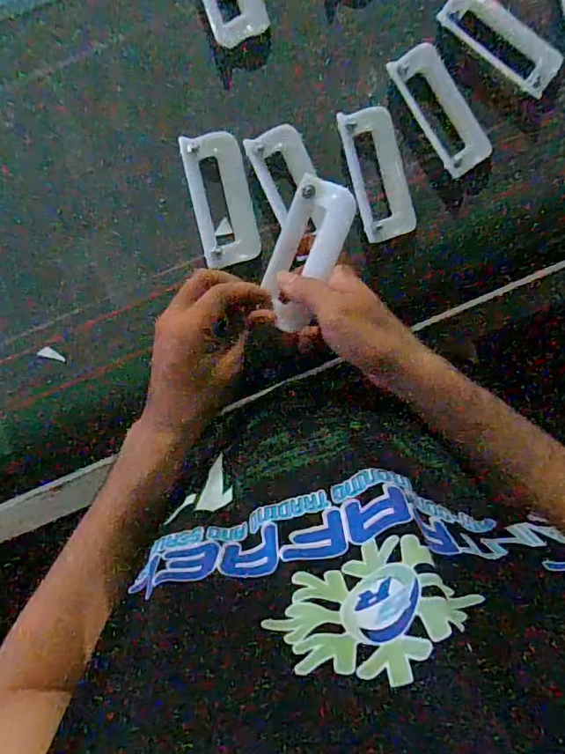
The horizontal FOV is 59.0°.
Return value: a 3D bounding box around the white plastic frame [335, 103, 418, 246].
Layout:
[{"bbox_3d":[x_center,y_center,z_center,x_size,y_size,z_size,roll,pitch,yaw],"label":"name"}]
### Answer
[{"bbox_3d":[0.093,-0.196,0.483,0.052,0.011,0.122,-15,99,2],"label":"white plastic frame"}]

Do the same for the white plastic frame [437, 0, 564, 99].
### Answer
[{"bbox_3d":[0.205,-0.317,0.469,0.120,0.012,0.045,37,97,-6],"label":"white plastic frame"}]

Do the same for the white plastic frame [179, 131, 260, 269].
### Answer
[{"bbox_3d":[-0.059,-0.171,0.486,0.056,0.009,0.121,-14,98,-16],"label":"white plastic frame"}]

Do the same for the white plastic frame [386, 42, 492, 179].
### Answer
[{"bbox_3d":[0.152,-0.254,0.476,0.048,0.008,0.121,-33,98,5],"label":"white plastic frame"}]

